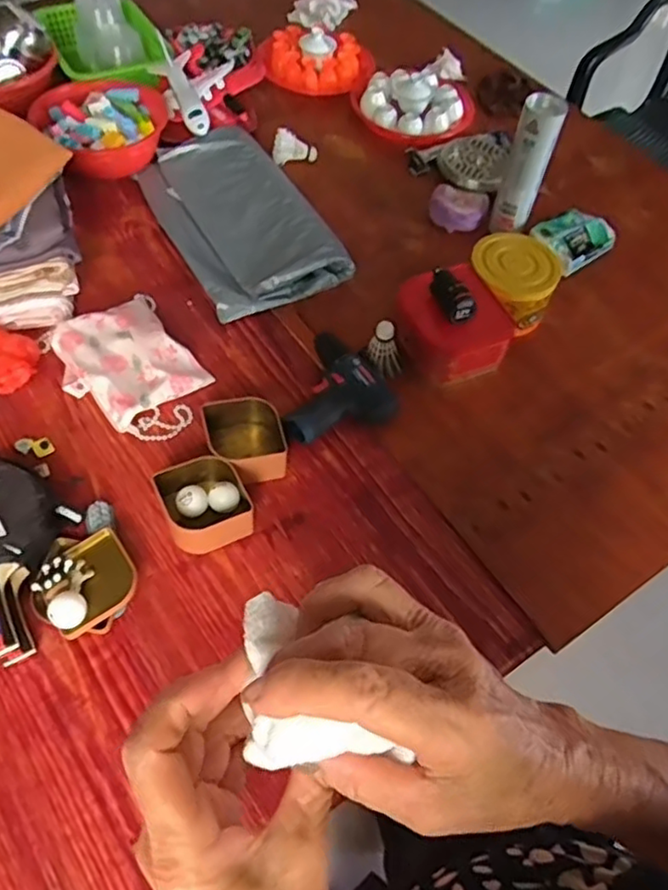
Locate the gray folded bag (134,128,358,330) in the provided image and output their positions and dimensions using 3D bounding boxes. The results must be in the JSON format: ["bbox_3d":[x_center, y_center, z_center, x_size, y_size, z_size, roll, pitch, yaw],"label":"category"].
[{"bbox_3d":[-0.169,-0.399,1.120,0.232,0.053,0.419,-23,62,-18],"label":"gray folded bag"}]

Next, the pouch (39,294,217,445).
[{"bbox_3d":[-0.289,-0.114,0.926,0.170,0.040,0.241,-30,64,-22],"label":"pouch"}]

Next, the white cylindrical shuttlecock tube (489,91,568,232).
[{"bbox_3d":[0.317,-0.461,1.066,0.065,0.200,0.062,17,57,6],"label":"white cylindrical shuttlecock tube"}]

